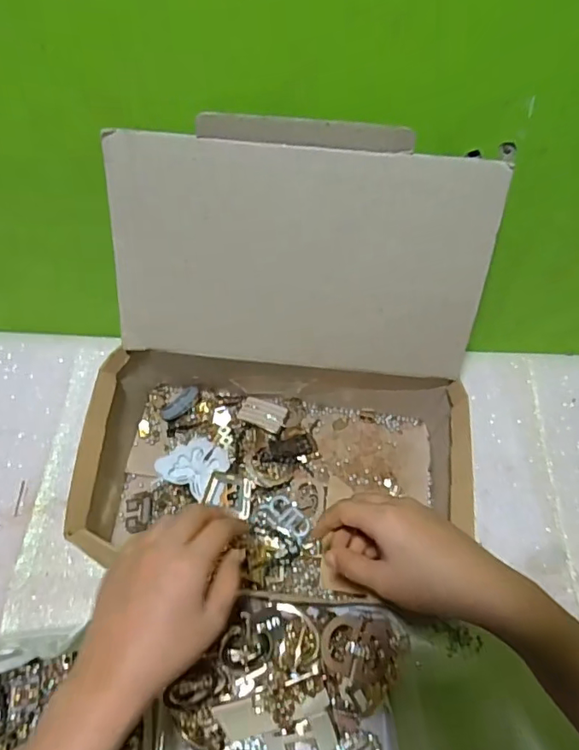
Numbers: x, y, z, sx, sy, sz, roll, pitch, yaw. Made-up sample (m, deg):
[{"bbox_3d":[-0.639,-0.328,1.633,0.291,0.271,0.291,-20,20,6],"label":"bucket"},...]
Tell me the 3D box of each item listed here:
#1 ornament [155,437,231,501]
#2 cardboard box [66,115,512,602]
[{"bbox_3d":[-0.094,0.090,0.522,0.054,0.004,0.057,40,61,7],"label":"ornament"},{"bbox_3d":[-0.009,0.009,0.435,0.321,0.282,0.279,5,60,3],"label":"cardboard box"}]

